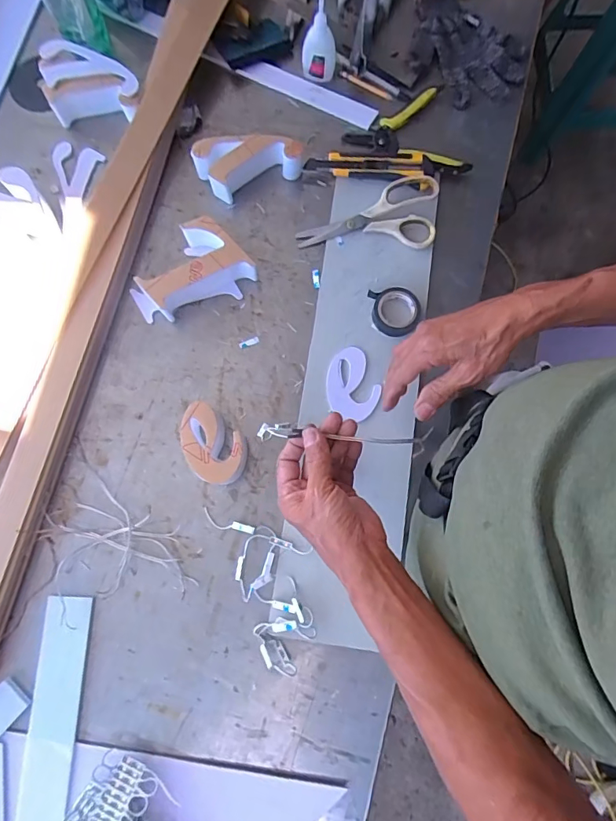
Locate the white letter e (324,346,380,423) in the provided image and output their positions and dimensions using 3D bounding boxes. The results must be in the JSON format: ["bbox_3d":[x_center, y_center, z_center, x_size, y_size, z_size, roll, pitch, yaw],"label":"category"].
[{"bbox_3d":[0.052,-0.033,0.562,0.062,0.009,0.087,-16,79,-3],"label":"white letter e"}]

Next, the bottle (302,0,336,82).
[{"bbox_3d":[0.015,-0.488,0.600,0.045,0.103,0.036,4,79,1],"label":"bottle"}]

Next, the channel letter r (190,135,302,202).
[{"bbox_3d":[-0.077,-0.324,0.599,0.133,0.046,0.063,-23,80,-4],"label":"channel letter r"}]

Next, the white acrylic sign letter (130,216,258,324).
[{"bbox_3d":[-0.148,-0.167,0.569,0.144,0.047,0.094,-35,81,-6],"label":"white acrylic sign letter"}]

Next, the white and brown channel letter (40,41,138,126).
[{"bbox_3d":[-0.283,-0.431,0.612,0.130,0.049,0.092,0,79,0],"label":"white and brown channel letter"}]

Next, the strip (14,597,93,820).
[{"bbox_3d":[-0.270,0.424,0.466,0.055,0.010,0.435,1,77,2],"label":"strip"}]

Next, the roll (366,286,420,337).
[{"bbox_3d":[0.109,-0.123,0.574,0.059,0.023,0.063,0,79,0],"label":"roll"}]

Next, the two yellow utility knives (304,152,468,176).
[{"bbox_3d":[0.107,-0.323,0.609,0.217,0.027,0.031,4,79,1],"label":"two yellow utility knives"}]

